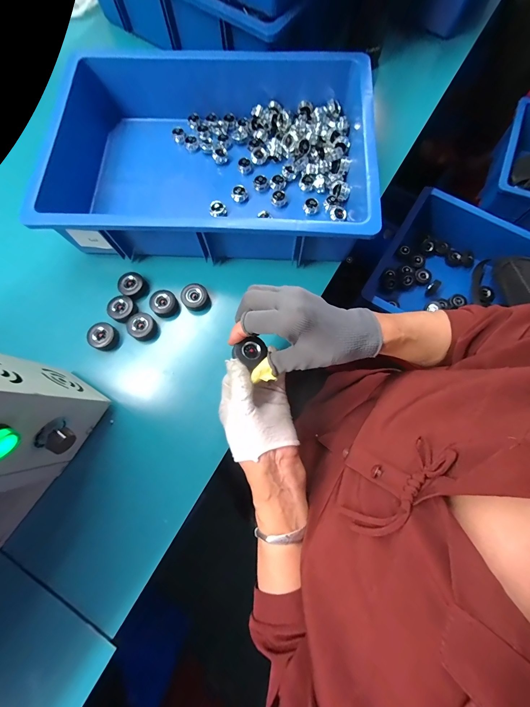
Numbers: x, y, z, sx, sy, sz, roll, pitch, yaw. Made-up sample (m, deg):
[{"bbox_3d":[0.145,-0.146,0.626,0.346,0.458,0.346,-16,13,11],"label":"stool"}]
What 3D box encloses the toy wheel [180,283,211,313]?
[{"bbox_3d":[-0.102,-0.081,0.423,0.038,0.022,0.036,0,76,0],"label":"toy wheel"}]

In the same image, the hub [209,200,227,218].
[{"bbox_3d":[-0.074,-0.226,0.452,0.026,0.016,0.023,-14,76,-3],"label":"hub"}]

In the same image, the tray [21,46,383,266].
[{"bbox_3d":[-0.086,-0.288,0.431,0.459,0.097,0.301,2,76,1],"label":"tray"}]

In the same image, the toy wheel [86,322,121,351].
[{"bbox_3d":[-0.225,-0.023,0.406,0.035,0.023,0.037,0,76,0],"label":"toy wheel"}]

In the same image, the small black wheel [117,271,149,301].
[{"bbox_3d":[-0.195,-0.101,0.427,0.037,0.019,0.036,0,76,0],"label":"small black wheel"}]

